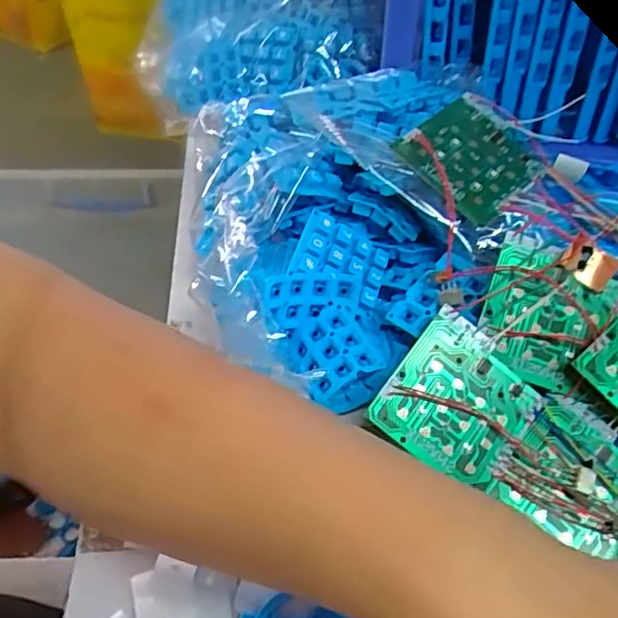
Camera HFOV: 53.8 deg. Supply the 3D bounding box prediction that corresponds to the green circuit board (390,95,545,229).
[{"bbox_3d":[0.096,-0.090,0.360,0.070,0.009,0.070,42,68,16],"label":"green circuit board"}]

